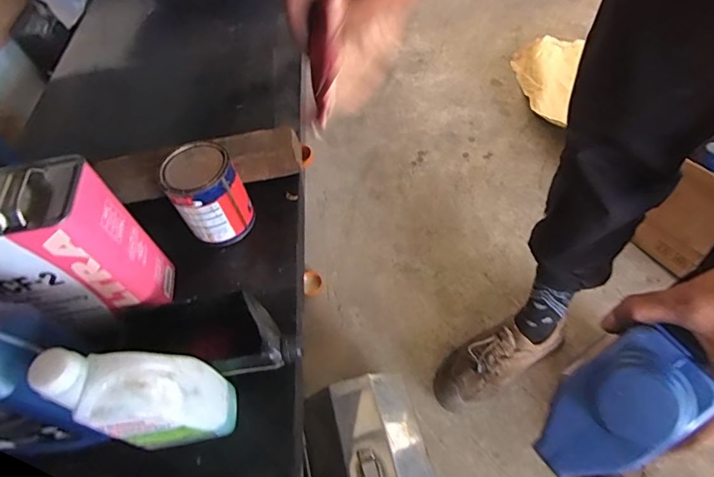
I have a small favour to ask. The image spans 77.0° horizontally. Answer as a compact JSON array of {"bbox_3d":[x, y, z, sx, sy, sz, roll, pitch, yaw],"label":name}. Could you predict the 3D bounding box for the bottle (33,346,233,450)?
[{"bbox_3d":[-0.224,0.179,0.496,0.125,0.212,0.072,-2,55,5],"label":"bottle"}]

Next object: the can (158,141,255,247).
[{"bbox_3d":[-0.231,-0.070,0.705,0.101,0.127,0.108,-3,55,4],"label":"can"}]

